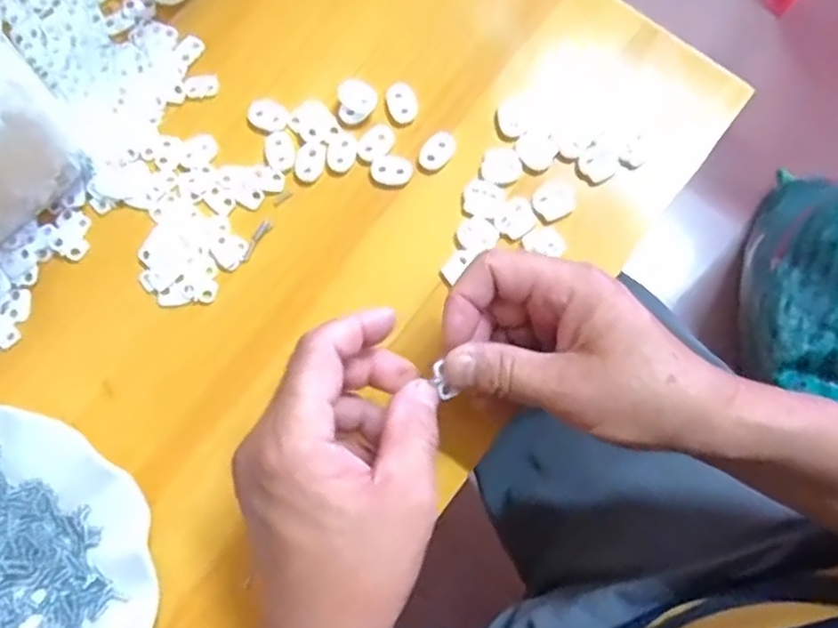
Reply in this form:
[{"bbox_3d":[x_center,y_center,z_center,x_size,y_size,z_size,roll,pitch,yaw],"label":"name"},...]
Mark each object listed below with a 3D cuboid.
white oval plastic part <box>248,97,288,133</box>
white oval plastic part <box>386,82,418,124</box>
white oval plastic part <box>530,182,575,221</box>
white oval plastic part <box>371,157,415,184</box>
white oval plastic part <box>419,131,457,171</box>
[{"bbox_3d":[-0.086,-0.114,0.392,0.022,0.005,0.018,25,81,5],"label":"white oval plastic part"},{"bbox_3d":[-0.010,-0.121,0.391,0.016,0.004,0.023,-22,80,-3],"label":"white oval plastic part"},{"bbox_3d":[0.075,-0.062,0.378,0.022,0.004,0.020,-35,81,-5],"label":"white oval plastic part"},{"bbox_3d":[-0.015,-0.081,0.384,0.024,0.004,0.015,-1,79,1],"label":"white oval plastic part"},{"bbox_3d":[0.011,-0.092,0.385,0.017,0.004,0.024,42,83,8],"label":"white oval plastic part"}]

